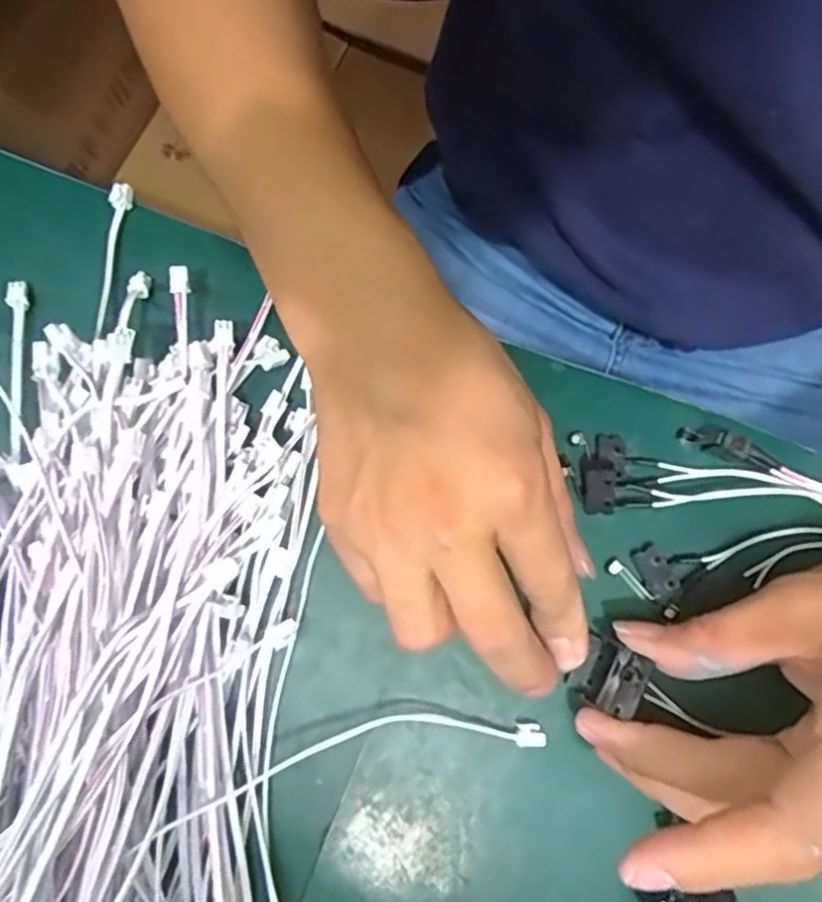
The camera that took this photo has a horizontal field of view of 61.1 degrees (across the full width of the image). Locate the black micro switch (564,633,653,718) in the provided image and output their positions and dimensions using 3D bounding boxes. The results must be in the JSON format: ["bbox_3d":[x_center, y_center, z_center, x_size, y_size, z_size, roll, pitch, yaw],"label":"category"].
[{"bbox_3d":[0.068,0.077,0.237,0.017,0.021,0.021,33,81,6],"label":"black micro switch"}]

